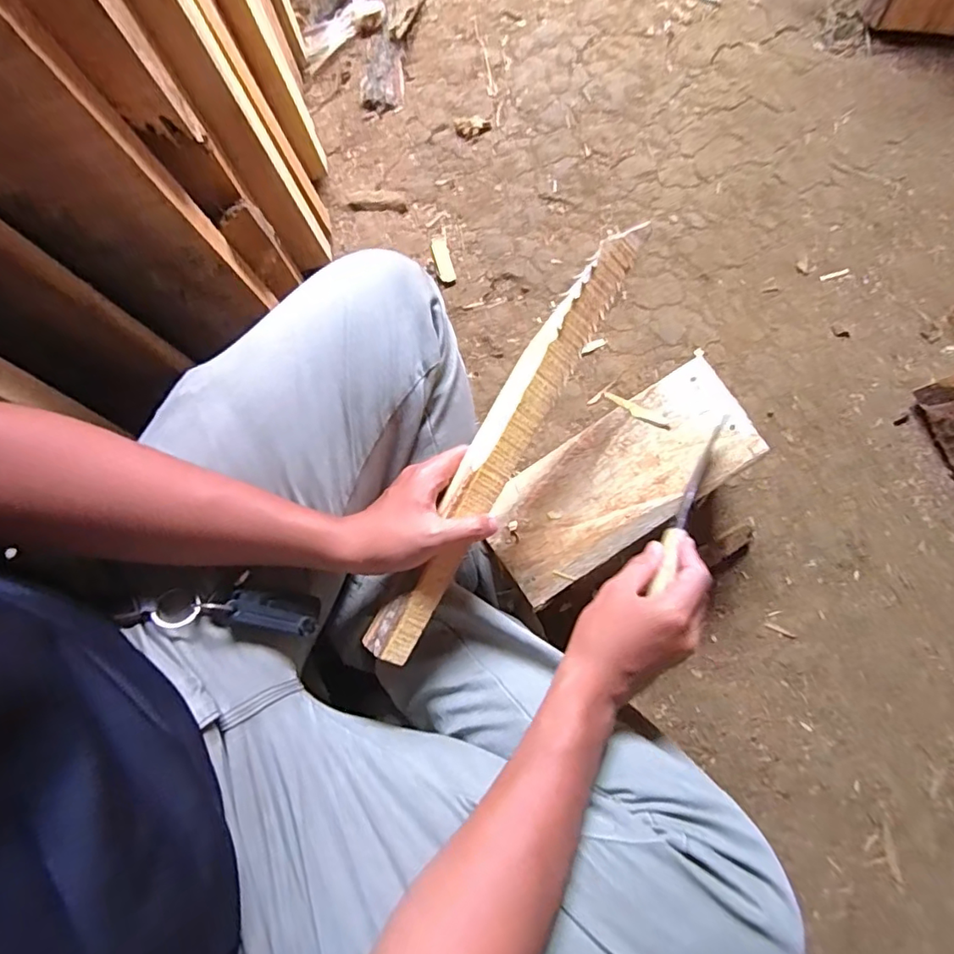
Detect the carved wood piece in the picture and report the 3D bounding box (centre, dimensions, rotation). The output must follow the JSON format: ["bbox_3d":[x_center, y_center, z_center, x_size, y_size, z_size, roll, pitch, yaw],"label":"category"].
[{"bbox_3d":[0.022,-0.032,0.451,0.041,0.022,0.396,30,87,6],"label":"carved wood piece"}]

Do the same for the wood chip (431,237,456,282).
[{"bbox_3d":[-0.045,-0.291,0.743,0.022,0.008,0.069,-15,80,-2],"label":"wood chip"}]

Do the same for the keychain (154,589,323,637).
[{"bbox_3d":[-0.176,0.099,0.413,0.112,0.023,0.029,9,79,-23],"label":"keychain"}]

